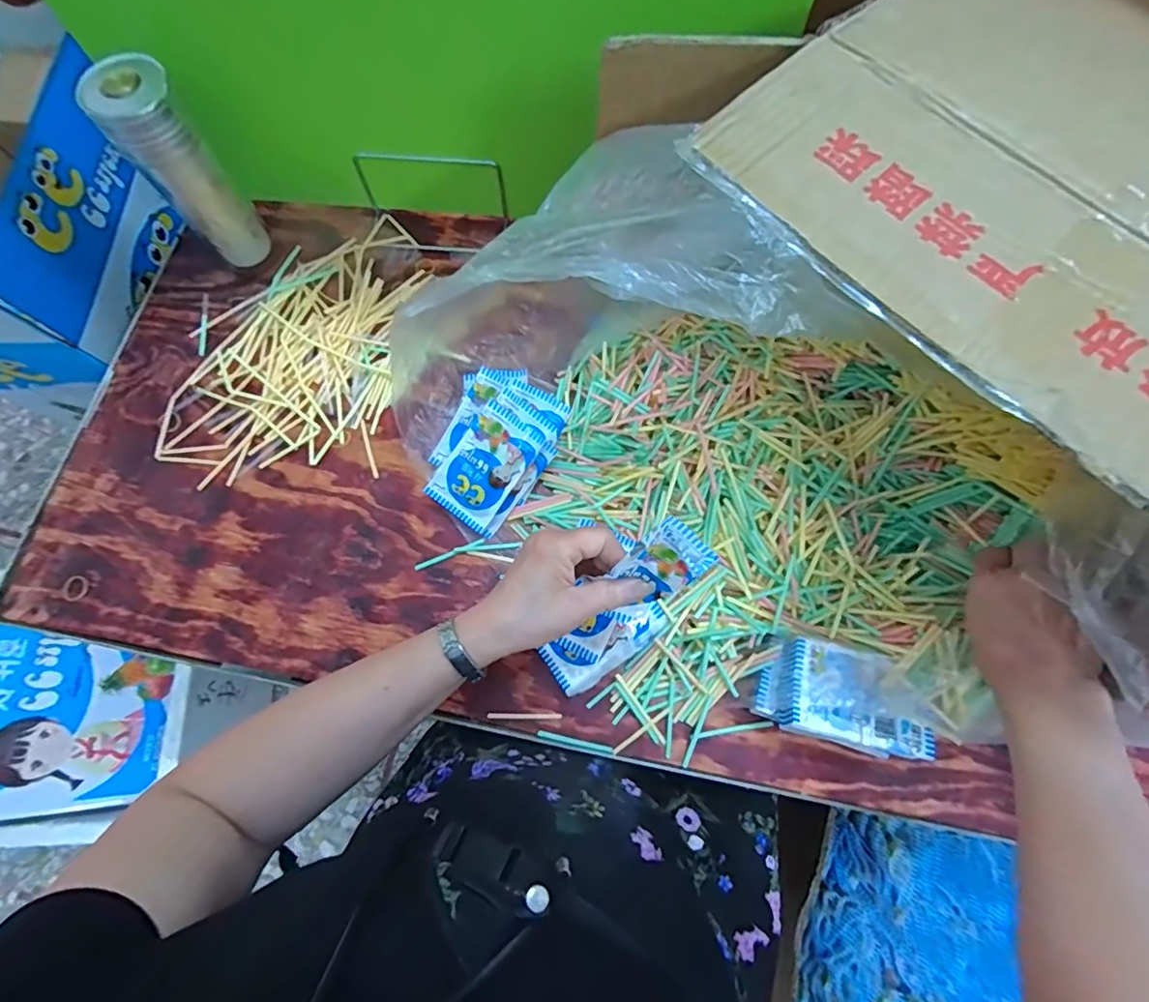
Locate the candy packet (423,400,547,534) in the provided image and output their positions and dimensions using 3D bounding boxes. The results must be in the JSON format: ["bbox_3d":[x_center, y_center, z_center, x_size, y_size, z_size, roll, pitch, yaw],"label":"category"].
[{"bbox_3d":[-0.082,-0.031,0.509,0.066,0.009,0.106,36,94,3],"label":"candy packet"}]

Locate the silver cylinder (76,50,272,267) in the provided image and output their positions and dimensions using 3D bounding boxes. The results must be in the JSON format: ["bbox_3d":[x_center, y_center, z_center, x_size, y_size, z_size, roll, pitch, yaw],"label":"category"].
[{"bbox_3d":[-0.355,-0.303,0.523,0.067,0.185,0.059,-41,77,-8],"label":"silver cylinder"}]

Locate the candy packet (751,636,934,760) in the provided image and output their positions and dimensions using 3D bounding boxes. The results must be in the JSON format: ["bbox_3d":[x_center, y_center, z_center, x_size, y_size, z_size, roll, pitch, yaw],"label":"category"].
[{"bbox_3d":[0.210,0.151,0.431,0.123,0.020,0.069,13,77,13],"label":"candy packet"}]

